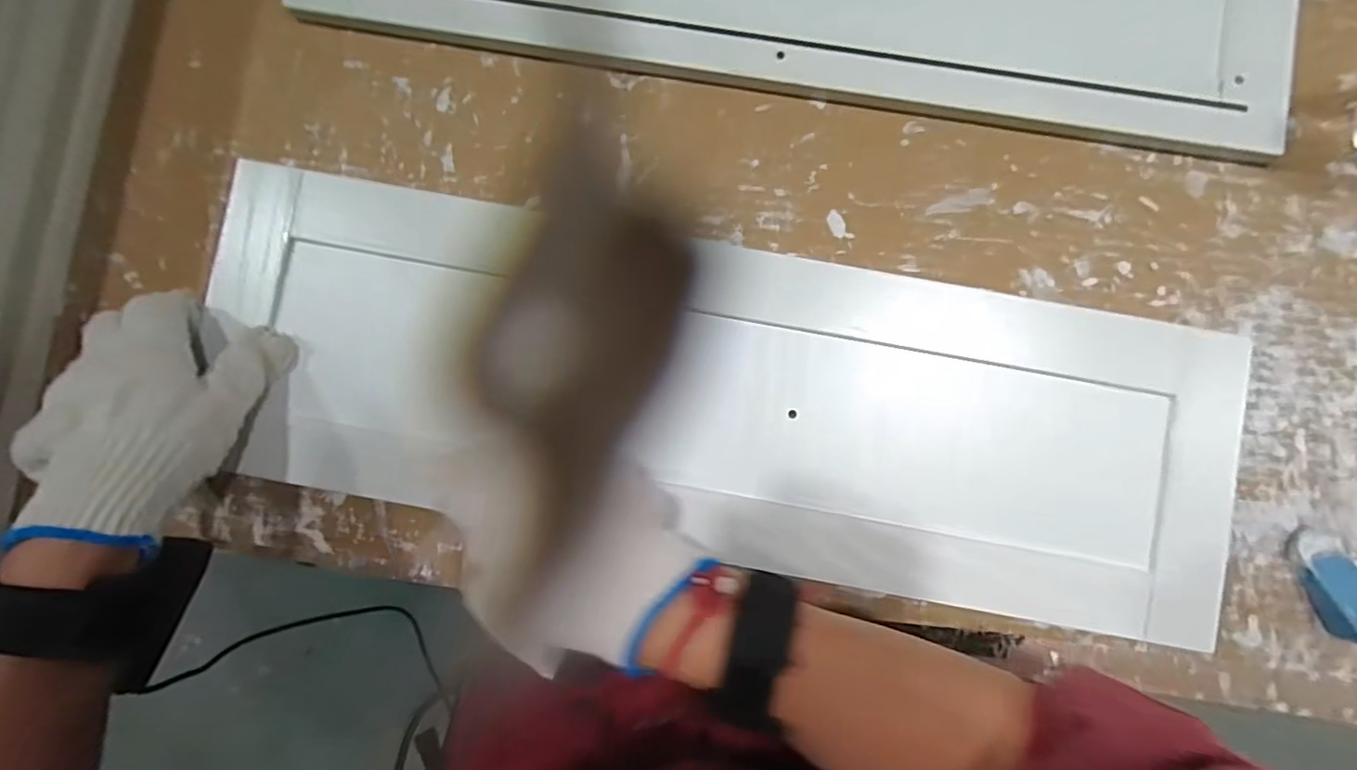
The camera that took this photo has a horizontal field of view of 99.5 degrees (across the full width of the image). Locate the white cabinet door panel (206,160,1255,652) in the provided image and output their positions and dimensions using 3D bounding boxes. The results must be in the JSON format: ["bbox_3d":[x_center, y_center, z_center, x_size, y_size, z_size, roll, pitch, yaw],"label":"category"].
[{"bbox_3d":[0.027,0.009,0.330,0.572,0.024,0.181,12,88,-1],"label":"white cabinet door panel"}]

